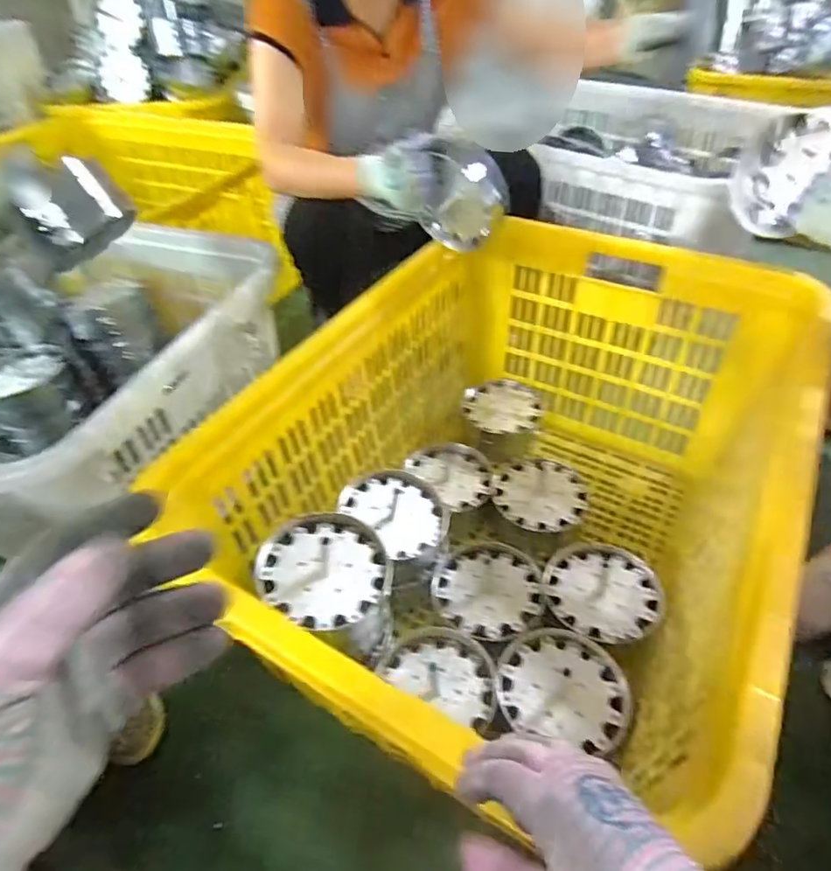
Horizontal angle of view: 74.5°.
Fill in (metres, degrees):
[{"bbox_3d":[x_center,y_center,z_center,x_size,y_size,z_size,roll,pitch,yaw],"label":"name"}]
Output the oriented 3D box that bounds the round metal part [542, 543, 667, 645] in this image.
[{"bbox_3d":[0.274,0.227,0.798,0.163,0.028,0.145,7,45,10],"label":"round metal part"}]

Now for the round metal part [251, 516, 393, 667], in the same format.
[{"bbox_3d":[-0.107,0.206,0.715,0.151,0.158,0.141,13,46,15],"label":"round metal part"}]

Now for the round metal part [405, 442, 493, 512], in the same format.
[{"bbox_3d":[0.061,0.072,0.976,0.148,0.037,0.141,0,44,3],"label":"round metal part"}]

